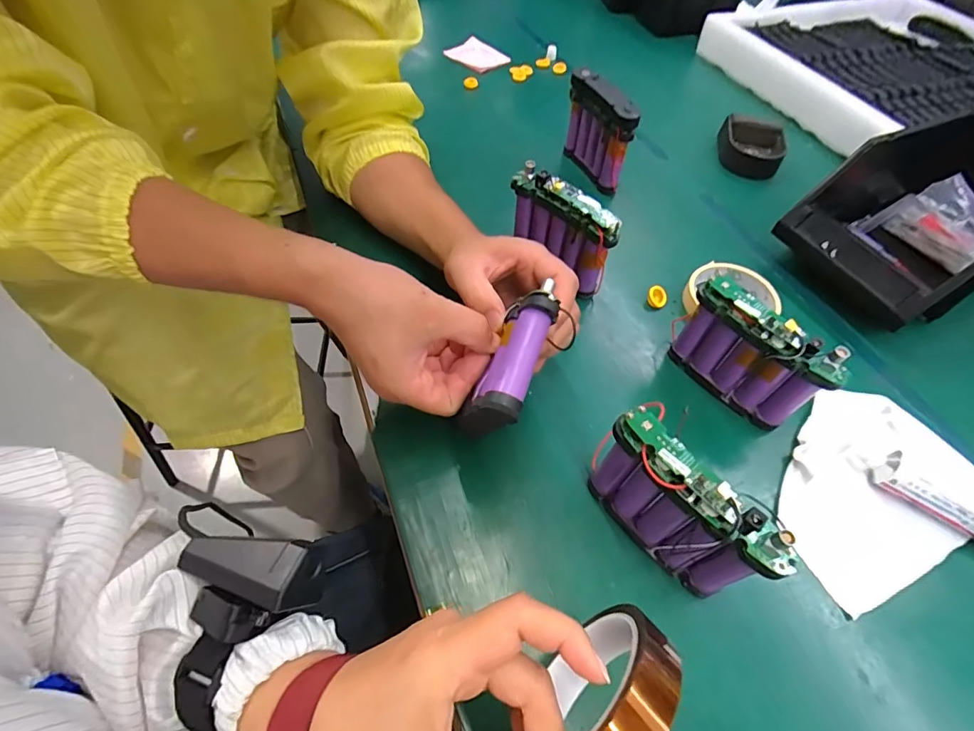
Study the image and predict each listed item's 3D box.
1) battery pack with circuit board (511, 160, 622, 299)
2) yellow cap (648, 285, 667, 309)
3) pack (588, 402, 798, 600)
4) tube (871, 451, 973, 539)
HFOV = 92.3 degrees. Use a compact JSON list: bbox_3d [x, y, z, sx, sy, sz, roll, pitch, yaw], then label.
[{"bbox_3d":[0.072,-0.131,0.453,0.026,0.085,0.111,-36,64,-24],"label":"battery pack with circuit board"},{"bbox_3d":[0.174,-0.071,0.476,0.020,0.013,0.022,1,56,-2],"label":"yellow cap"},{"bbox_3d":[0.121,0.092,0.303,0.035,0.099,0.118,-33,64,-23],"label":"pack"},{"bbox_3d":[0.364,0.107,0.344,0.135,0.023,0.041,33,60,18],"label":"tube"}]

